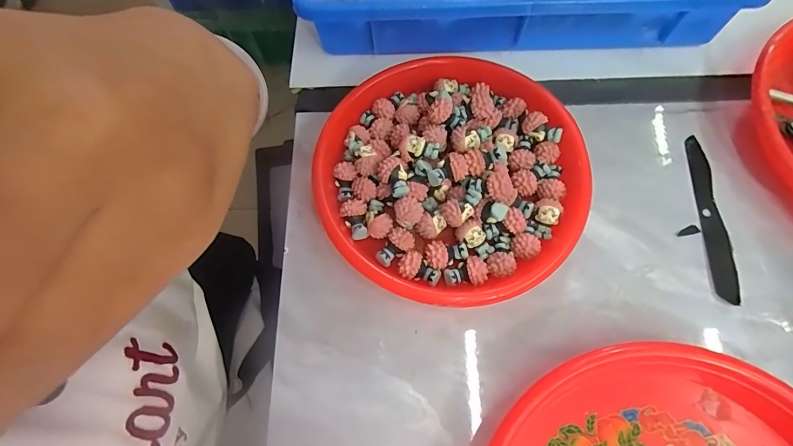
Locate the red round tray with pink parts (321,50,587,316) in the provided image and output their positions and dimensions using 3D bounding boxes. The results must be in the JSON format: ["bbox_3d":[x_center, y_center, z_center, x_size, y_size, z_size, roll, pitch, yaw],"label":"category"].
[{"bbox_3d":[0.042,-0.039,0.299,0.195,0.039,0.195,0,69,1],"label":"red round tray with pink parts"}]

